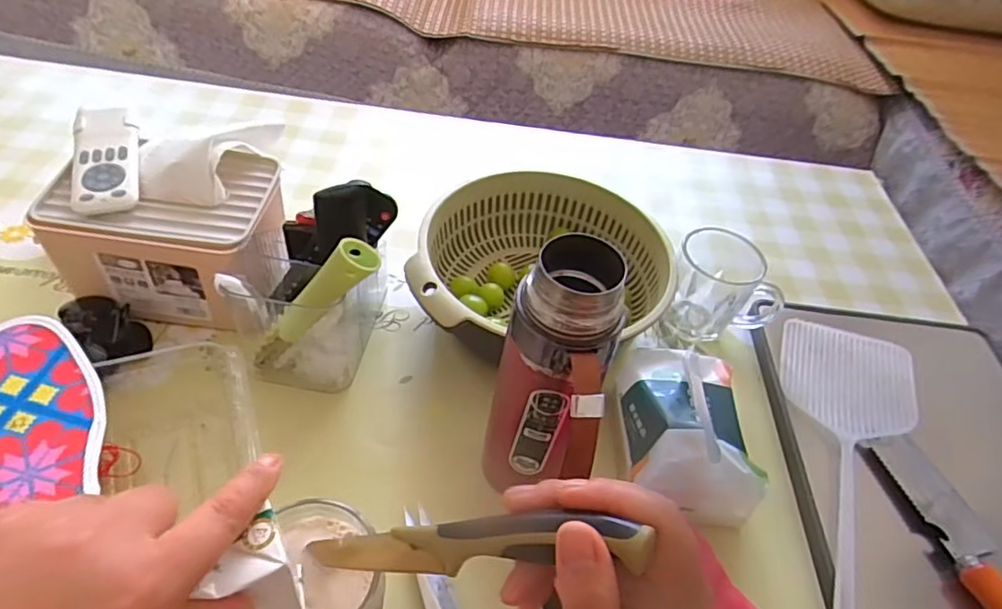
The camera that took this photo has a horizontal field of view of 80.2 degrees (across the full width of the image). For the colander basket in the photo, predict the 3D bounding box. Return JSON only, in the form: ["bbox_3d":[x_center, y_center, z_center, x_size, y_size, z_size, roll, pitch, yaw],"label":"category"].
[{"bbox_3d":[0.033,-0.031,0.554,0.227,0.075,0.223,3,47,-6],"label":"colander basket"}]

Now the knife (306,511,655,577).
[{"bbox_3d":[-0.023,0.113,0.277,0.194,0.018,0.018,-19,31,34],"label":"knife"}]

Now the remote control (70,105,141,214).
[{"bbox_3d":[-0.323,-0.122,0.487,0.046,0.009,0.115,-11,60,-19],"label":"remote control"}]

